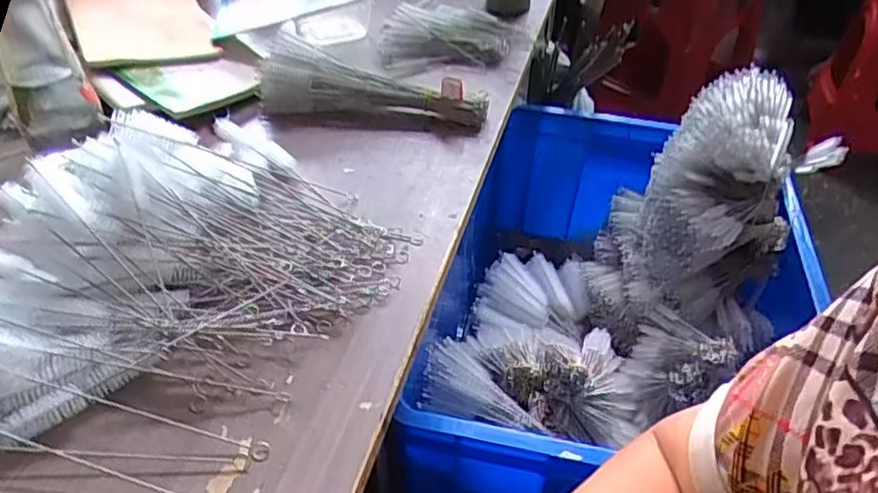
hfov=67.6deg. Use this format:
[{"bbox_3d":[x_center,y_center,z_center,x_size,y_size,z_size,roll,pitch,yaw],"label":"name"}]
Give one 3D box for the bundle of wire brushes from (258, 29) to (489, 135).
[{"bbox_3d":[-0.070,-0.160,0.677,0.237,0.065,0.075,11,41,12],"label":"bundle of wire brushes"}]

